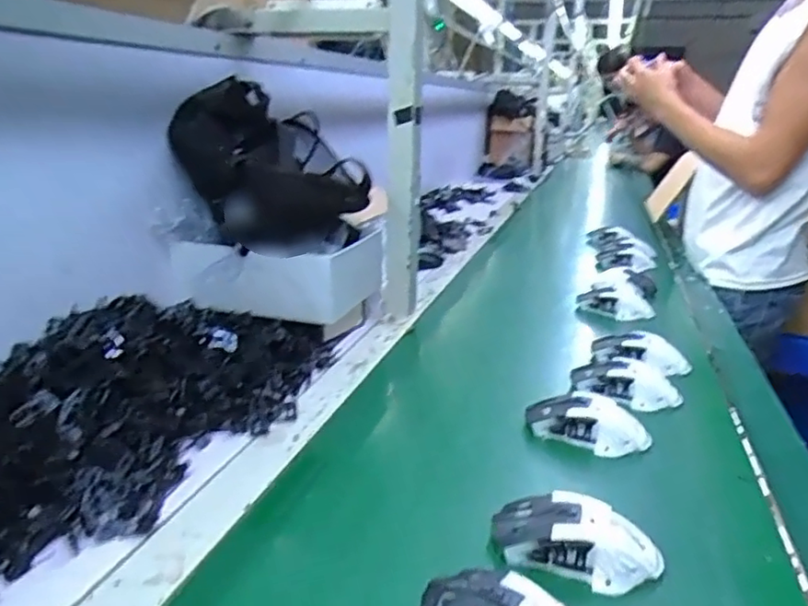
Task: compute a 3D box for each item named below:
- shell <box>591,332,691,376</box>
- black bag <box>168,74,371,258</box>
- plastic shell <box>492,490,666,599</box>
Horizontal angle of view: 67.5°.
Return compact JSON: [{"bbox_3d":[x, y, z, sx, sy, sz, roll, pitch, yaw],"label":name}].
[{"bbox_3d":[0.299,0.060,0.767,0.118,0.034,0.060,16,24,40],"label":"shell"},{"bbox_3d":[-0.182,-0.176,0.805,0.191,0.219,0.199,-13,22,-36],"label":"black bag"},{"bbox_3d":[0.121,0.171,0.432,0.115,0.046,0.059,8,19,22],"label":"plastic shell"}]

